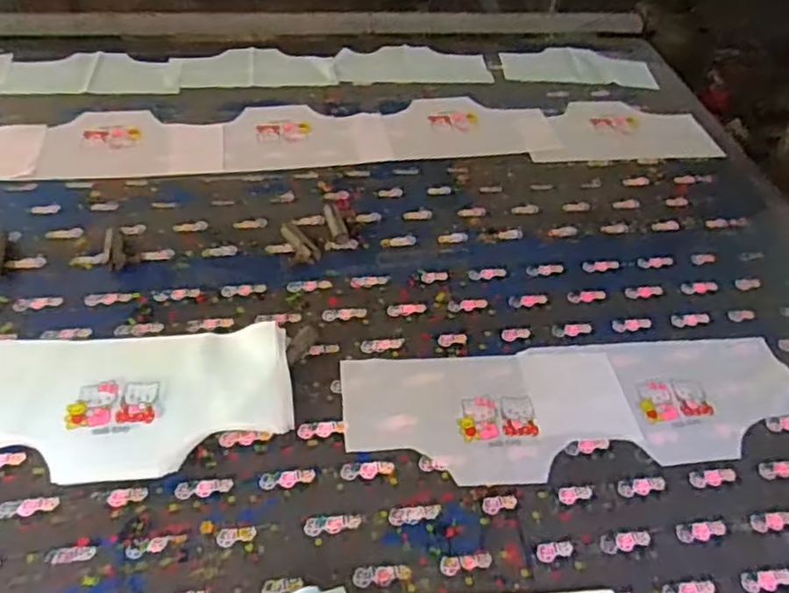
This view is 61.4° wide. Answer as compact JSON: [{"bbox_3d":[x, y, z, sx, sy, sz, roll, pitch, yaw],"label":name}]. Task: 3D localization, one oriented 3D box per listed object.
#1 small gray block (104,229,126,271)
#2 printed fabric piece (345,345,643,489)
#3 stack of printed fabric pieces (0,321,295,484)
[{"bbox_3d":[-0.336,-0.055,0.798,0.024,0.018,0.058,-10,63,-12],"label":"small gray block"},{"bbox_3d":[0.101,0.121,0.687,0.295,0.008,0.152,-3,48,-8],"label":"printed fabric piece"},{"bbox_3d":[-0.265,0.102,0.654,0.314,0.031,0.155,-2,46,-8],"label":"stack of printed fabric pieces"}]

